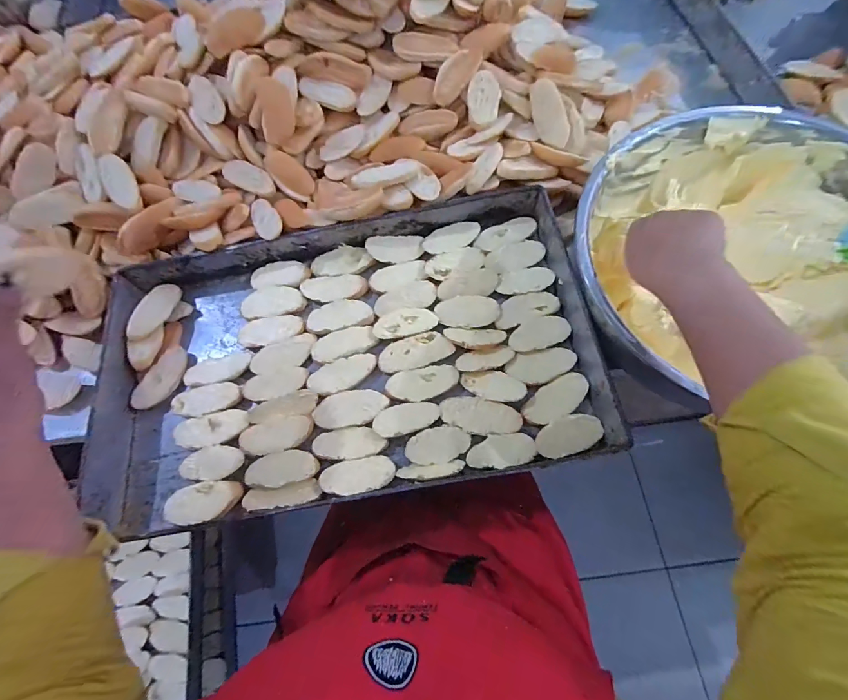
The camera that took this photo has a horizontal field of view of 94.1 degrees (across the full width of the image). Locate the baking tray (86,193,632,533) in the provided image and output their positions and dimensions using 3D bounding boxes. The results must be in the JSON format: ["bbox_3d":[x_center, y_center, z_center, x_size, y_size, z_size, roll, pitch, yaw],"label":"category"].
[{"bbox_3d":[-0.101,0.007,0.521,0.615,0.069,0.363,-10,70,-1],"label":"baking tray"}]

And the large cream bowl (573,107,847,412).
[{"bbox_3d":[0.364,-0.096,0.470,0.377,0.134,0.361,15,71,8],"label":"large cream bowl"}]

